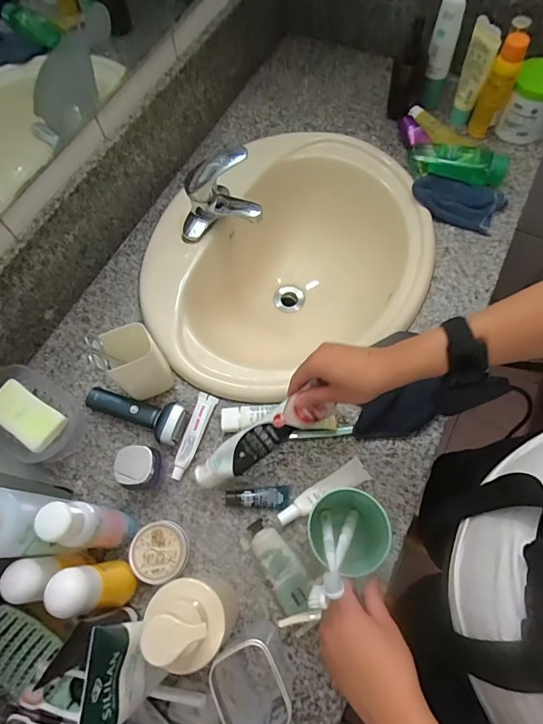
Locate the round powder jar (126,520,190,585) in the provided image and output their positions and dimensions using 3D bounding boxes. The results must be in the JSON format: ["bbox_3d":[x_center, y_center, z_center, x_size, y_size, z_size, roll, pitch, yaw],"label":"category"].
[{"bbox_3d":[-0.135,0.234,0.536,0.070,0.039,0.068,0,66,1],"label":"round powder jar"}]

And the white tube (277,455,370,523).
[{"bbox_3d":[0.069,0.169,0.557,0.130,0.021,0.031,-31,71,-10],"label":"white tube"}]

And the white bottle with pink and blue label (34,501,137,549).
[{"bbox_3d":[-0.200,0.186,0.489,0.044,0.175,0.042,-1,68,1],"label":"white bottle with pink and blue label"}]

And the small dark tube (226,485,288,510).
[{"bbox_3d":[-0.018,0.178,0.559,0.080,0.022,0.028,-5,68,0],"label":"small dark tube"}]

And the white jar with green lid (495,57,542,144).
[{"bbox_3d":[0.455,-0.454,0.749,0.078,0.114,0.077,-1,68,1],"label":"white jar with green lid"}]

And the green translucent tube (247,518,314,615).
[{"bbox_3d":[0.010,0.247,0.527,0.042,0.027,0.112,-31,71,-10],"label":"green translucent tube"}]

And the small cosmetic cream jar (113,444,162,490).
[{"bbox_3d":[-0.169,0.138,0.560,0.046,0.062,0.052,7,67,4],"label":"small cosmetic cream jar"}]

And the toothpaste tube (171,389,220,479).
[{"bbox_3d":[-0.108,0.101,0.596,0.027,0.018,0.122,15,70,8],"label":"toothpaste tube"}]

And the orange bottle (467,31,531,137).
[{"bbox_3d":[0.387,-0.466,0.739,0.047,0.156,0.042,25,71,11],"label":"orange bottle"}]

